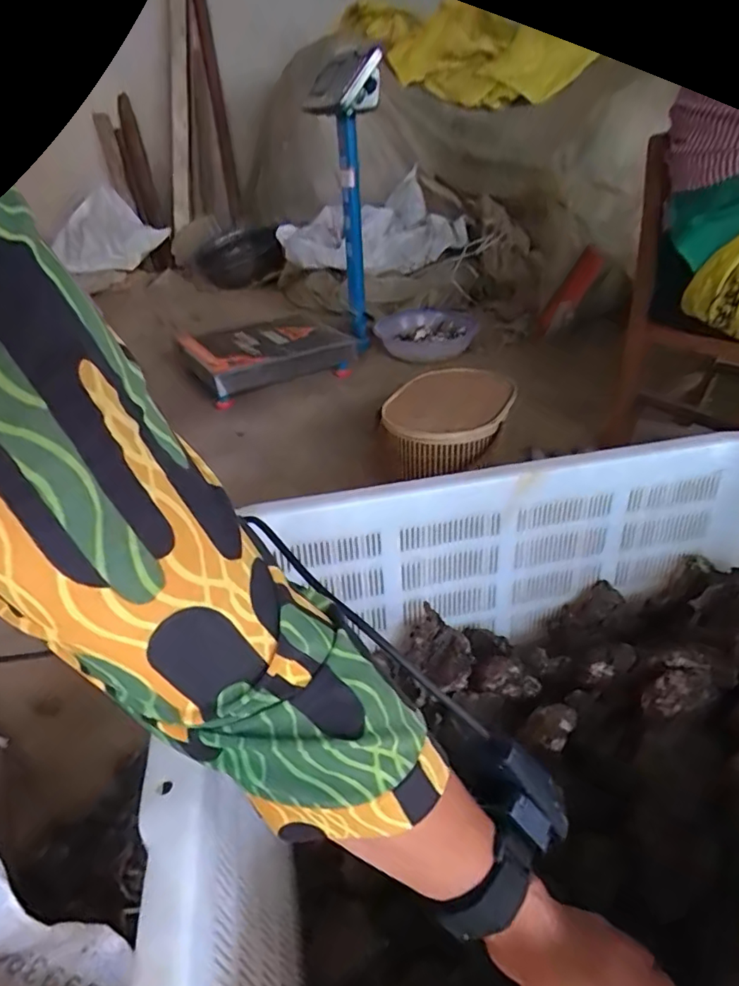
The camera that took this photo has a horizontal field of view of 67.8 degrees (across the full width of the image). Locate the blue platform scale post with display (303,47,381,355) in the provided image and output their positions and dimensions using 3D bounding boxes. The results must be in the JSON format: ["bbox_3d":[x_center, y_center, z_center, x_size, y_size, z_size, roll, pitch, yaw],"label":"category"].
[{"bbox_3d":[-0.037,-0.784,1.515,0.146,0.670,0.246,-16,36,-17],"label":"blue platform scale post with display"}]

